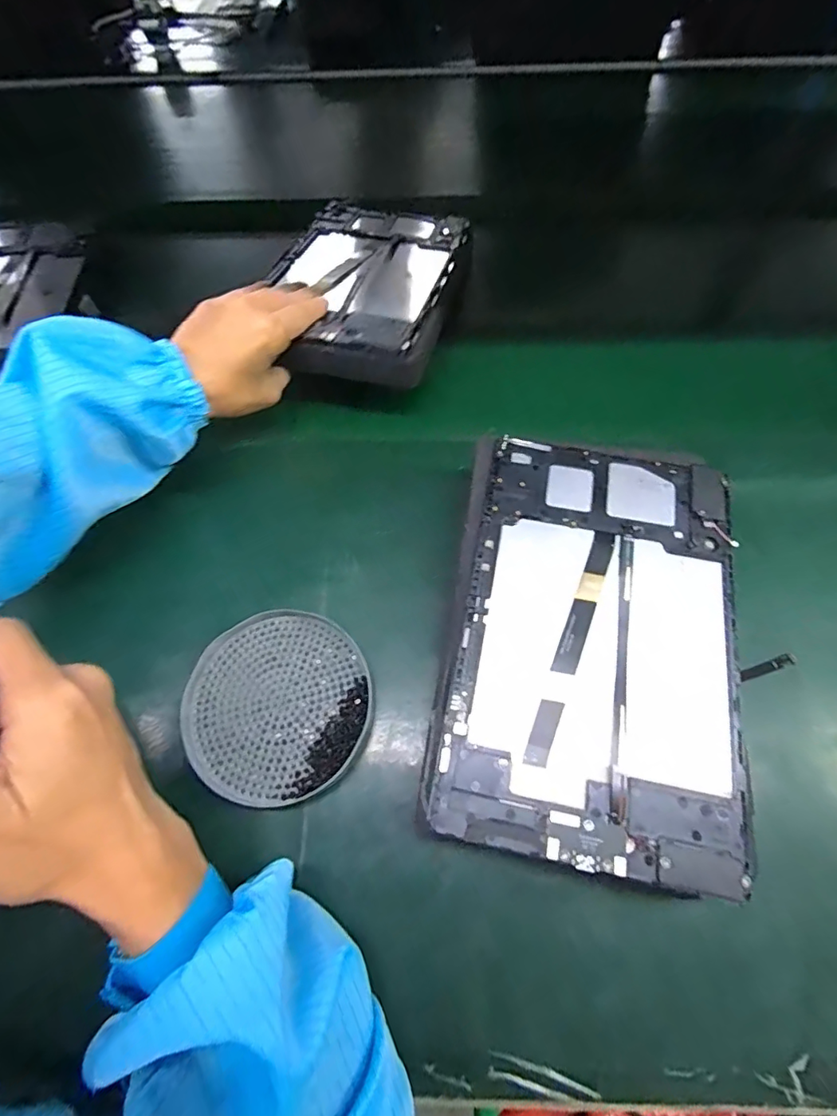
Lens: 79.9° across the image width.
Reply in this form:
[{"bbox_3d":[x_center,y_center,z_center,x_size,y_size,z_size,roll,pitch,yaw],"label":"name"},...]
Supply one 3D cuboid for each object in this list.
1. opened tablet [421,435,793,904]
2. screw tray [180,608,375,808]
[{"bbox_3d":[0.100,0.039,0.286,0.160,0.010,0.242,9,65,7],"label":"opened tablet"},{"bbox_3d":[-0.088,0.093,0.317,0.114,0.020,0.111,-32,67,-12],"label":"screw tray"}]

